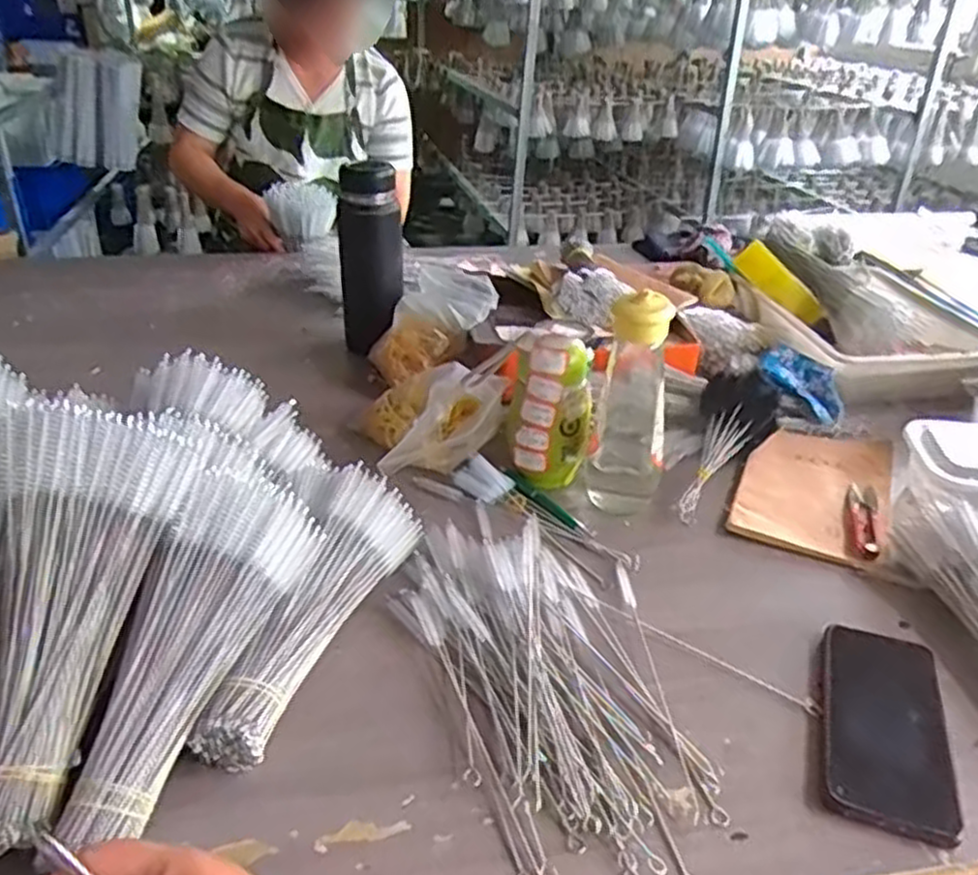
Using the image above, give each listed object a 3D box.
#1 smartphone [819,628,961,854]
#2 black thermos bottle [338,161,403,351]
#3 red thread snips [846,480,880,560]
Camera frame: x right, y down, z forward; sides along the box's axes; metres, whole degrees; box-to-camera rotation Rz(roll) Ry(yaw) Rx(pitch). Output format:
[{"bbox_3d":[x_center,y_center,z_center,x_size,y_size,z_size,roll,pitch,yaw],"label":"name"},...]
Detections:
[{"bbox_3d":[0.264,0.190,0.525,0.073,0.019,0.163,11,31,15],"label":"smartphone"},{"bbox_3d":[-0.150,-0.219,0.990,0.079,0.234,0.083,-3,31,-8],"label":"black thermos bottle"},{"bbox_3d":[0.351,0.077,0.730,0.026,0.008,0.114,12,32,18],"label":"red thread snips"}]

